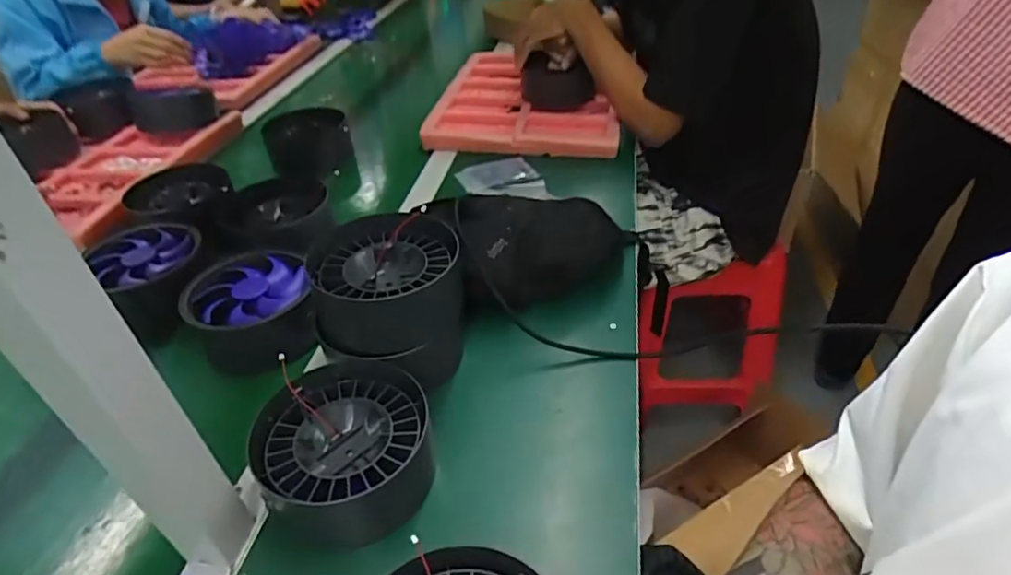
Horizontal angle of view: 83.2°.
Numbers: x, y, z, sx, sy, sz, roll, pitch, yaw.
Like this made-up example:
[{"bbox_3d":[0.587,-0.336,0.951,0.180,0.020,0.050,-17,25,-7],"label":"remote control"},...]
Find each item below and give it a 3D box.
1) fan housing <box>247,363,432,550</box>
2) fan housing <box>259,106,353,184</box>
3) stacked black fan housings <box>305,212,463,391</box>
[{"bbox_3d":[-0.130,0.130,0.475,0.133,0.060,0.136,-10,40,-7],"label":"fan housing"},{"bbox_3d":[-0.331,-0.242,0.977,0.134,0.102,0.103,-12,40,-10],"label":"fan housing"},{"bbox_3d":[-0.109,0.012,0.546,0.139,0.103,0.160,-7,40,-3],"label":"stacked black fan housings"}]

